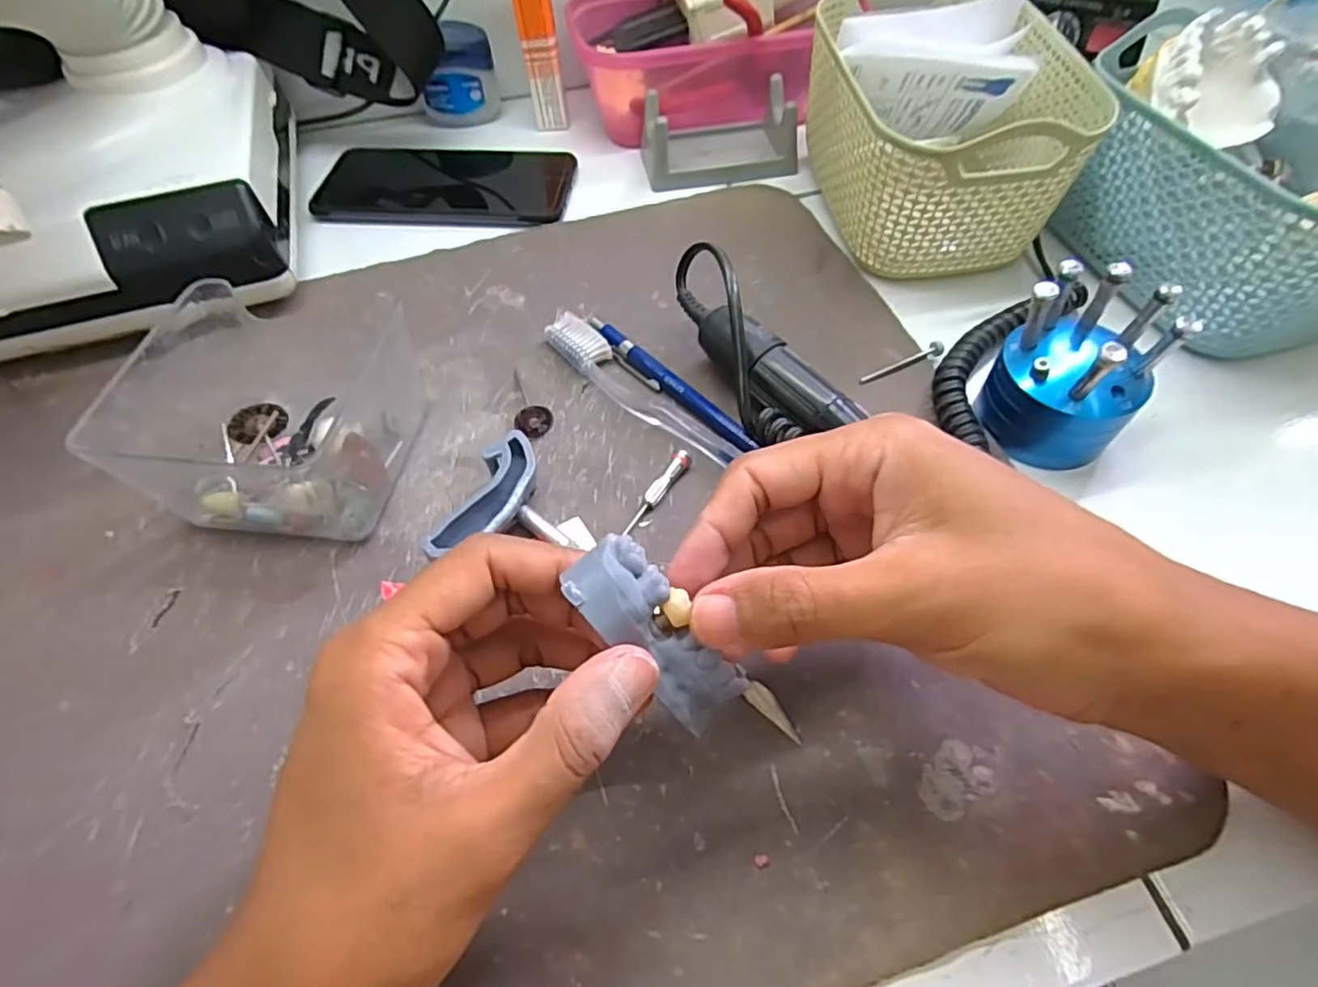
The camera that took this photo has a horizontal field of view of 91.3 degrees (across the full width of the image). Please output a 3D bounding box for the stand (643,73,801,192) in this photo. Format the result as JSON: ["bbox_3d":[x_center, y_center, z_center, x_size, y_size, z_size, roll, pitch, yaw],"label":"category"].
[{"bbox_3d":[0.037,-0.238,0.418,0.099,0.036,0.060,-6,57,-3],"label":"stand"}]

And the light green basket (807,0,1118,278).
[{"bbox_3d":[0.150,-0.203,0.362,0.119,0.087,0.170,-8,57,-4],"label":"light green basket"}]

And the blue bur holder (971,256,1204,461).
[{"bbox_3d":[0.176,-0.053,0.274,0.056,0.066,0.059,-36,63,-21],"label":"blue bur holder"}]

